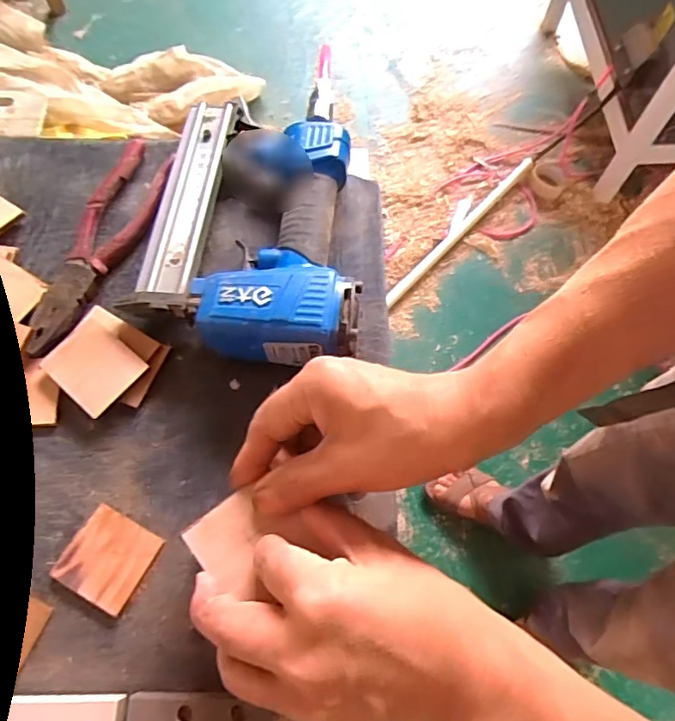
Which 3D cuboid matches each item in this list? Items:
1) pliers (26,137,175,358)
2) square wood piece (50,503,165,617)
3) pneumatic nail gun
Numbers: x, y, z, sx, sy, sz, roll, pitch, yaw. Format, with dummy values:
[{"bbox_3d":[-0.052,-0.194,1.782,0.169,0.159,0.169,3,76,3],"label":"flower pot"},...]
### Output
[{"bbox_3d":[-0.181,-0.089,0.437,0.048,0.016,0.192,16,68,6],"label":"pliers"},{"bbox_3d":[-0.146,0.126,0.356,0.051,0.007,0.051,27,69,10],"label":"square wood piece"},{"bbox_3d":[-0.064,-0.112,0.421,0.158,0.048,0.229,3,67,1],"label":"pneumatic nail gun"}]

